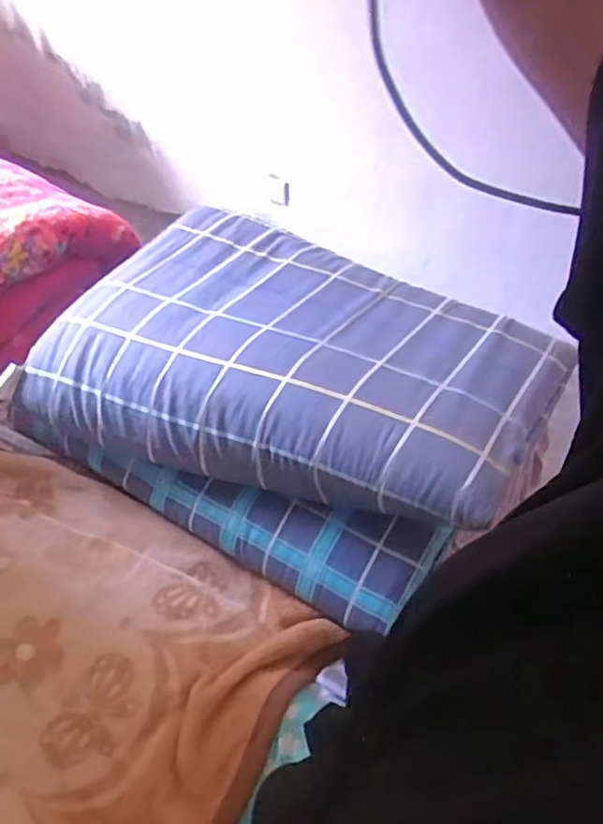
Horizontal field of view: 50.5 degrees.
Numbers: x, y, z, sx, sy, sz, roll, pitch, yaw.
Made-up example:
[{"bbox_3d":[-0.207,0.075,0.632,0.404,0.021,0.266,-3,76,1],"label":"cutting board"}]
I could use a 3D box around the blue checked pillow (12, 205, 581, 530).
[{"bbox_3d":[-0.021,-0.116,1.141,0.874,0.151,0.524,18,50,17],"label":"blue checked pillow"}]

